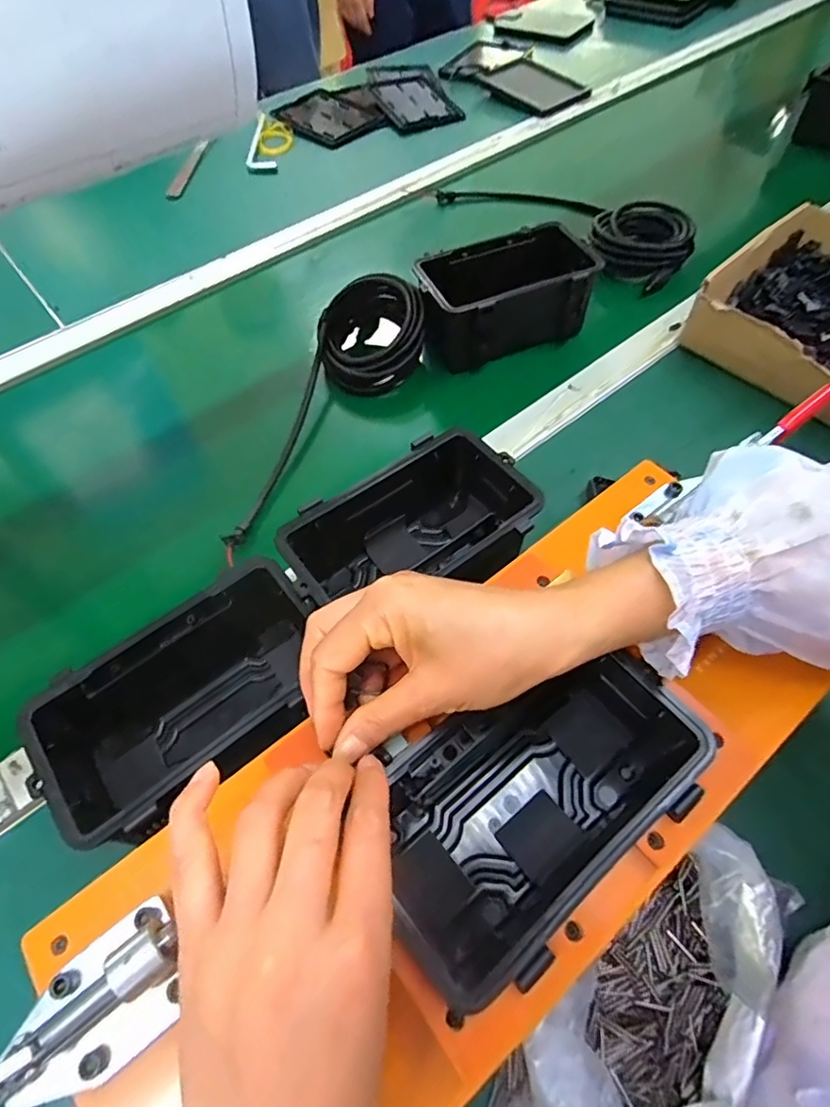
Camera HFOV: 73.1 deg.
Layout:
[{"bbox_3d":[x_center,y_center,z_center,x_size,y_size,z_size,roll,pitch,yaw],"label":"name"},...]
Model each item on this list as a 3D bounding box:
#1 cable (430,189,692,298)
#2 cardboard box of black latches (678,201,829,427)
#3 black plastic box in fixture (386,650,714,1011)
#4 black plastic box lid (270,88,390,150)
[{"bbox_3d":[0.179,-0.434,0.703,0.341,0.039,0.113,34,66,21],"label":"cable"},{"bbox_3d":[0.413,-0.237,0.555,0.225,0.063,0.207,-39,64,-19],"label":"cardboard box of black latches"},{"bbox_3d":[0.062,0.136,0.302,0.171,0.080,0.093,-35,63,-17],"label":"black plastic box in fixture"},{"bbox_3d":[-0.144,-0.697,0.902,0.169,0.024,0.116,37,67,22],"label":"black plastic box lid"}]

